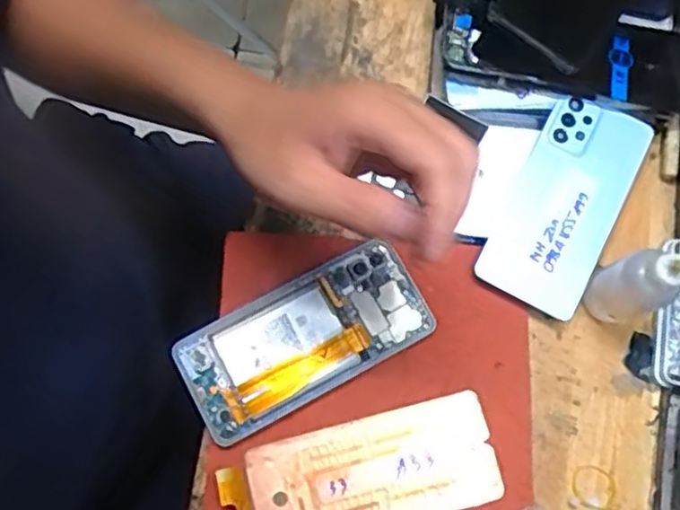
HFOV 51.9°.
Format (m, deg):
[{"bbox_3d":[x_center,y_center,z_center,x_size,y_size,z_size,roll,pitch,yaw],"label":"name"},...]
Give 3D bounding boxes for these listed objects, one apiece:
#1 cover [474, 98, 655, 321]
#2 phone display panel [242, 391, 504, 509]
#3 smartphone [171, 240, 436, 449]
[{"bbox_3d":[0.155,-0.037,0.482,0.071,0.007,0.154,27,79,6],"label":"cover"},{"bbox_3d":[0.021,0.137,0.439,0.153,0.010,0.066,-14,78,-3],"label":"phone display panel"},{"bbox_3d":[-0.023,0.054,0.453,0.156,0.011,0.076,-29,79,-6],"label":"smartphone"}]

